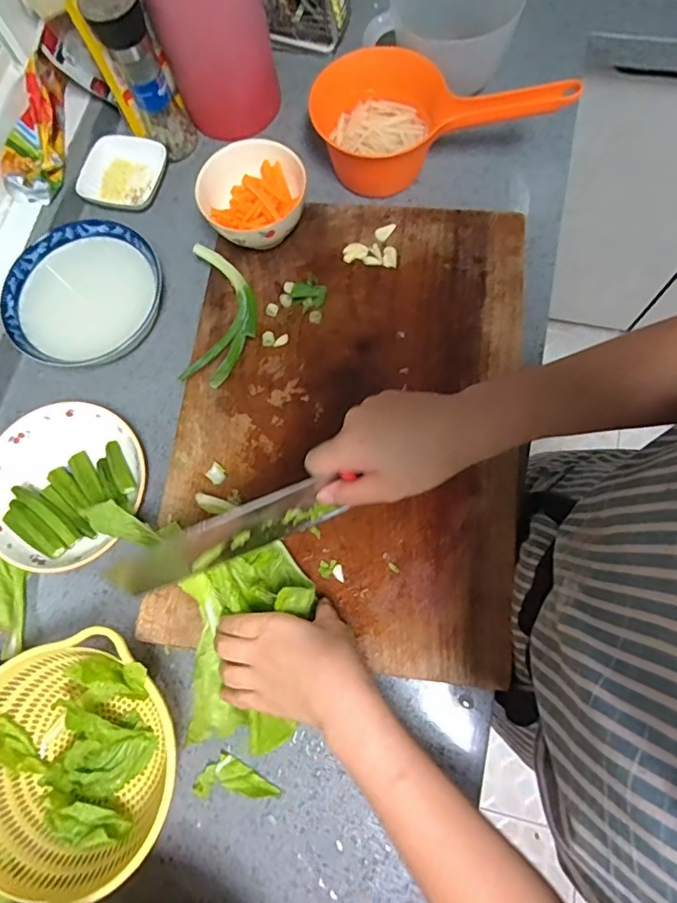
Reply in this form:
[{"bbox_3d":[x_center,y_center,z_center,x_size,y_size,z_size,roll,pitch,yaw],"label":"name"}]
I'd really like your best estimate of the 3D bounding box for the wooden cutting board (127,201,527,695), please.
[{"bbox_3d":[0.017,-0.048,0.555,0.348,0.043,0.493,10,75,7],"label":"wooden cutting board"}]

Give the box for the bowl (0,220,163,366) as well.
[{"bbox_3d":[-0.291,-0.175,0.616,0.152,0.046,0.176,32,78,12],"label":"bowl"}]

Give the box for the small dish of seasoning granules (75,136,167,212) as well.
[{"bbox_3d":[-0.274,-0.346,0.670,0.102,0.023,0.094,12,75,7],"label":"small dish of seasoning granules"}]

